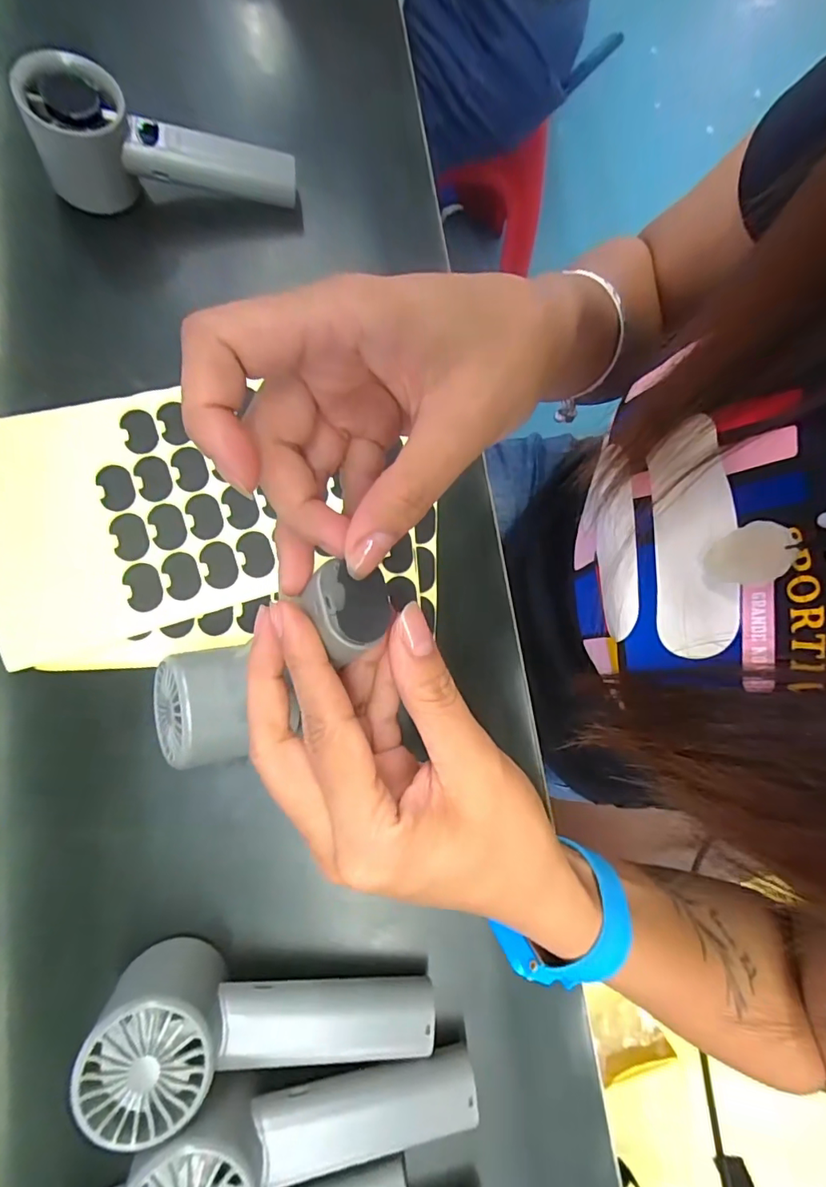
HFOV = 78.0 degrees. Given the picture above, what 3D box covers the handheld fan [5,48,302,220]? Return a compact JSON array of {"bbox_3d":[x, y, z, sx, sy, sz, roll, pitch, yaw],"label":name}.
[{"bbox_3d":[-0.157,-0.283,0.331,0.154,0.058,0.046,-1,78,-16],"label":"handheld fan"}]

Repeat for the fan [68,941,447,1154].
[{"bbox_3d":[-0.070,0.208,0.252,0.154,0.053,0.053,11,78,-18],"label":"fan"}]

